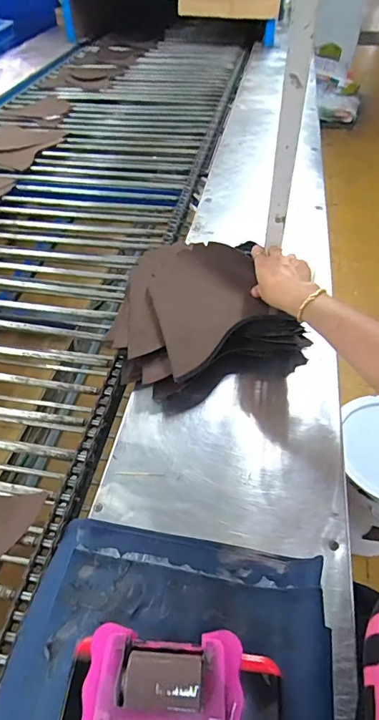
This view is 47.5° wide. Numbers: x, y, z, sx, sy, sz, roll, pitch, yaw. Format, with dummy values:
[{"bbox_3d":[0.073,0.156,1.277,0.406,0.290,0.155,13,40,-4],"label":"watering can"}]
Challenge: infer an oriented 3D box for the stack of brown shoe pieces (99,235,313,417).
[{"bbox_3d":[0.002,-0.074,0.677,0.254,0.095,0.272,-21,51,-19],"label":"stack of brown shoe pieces"}]

